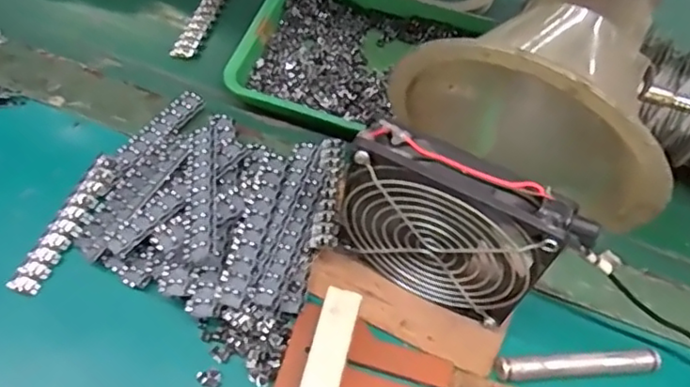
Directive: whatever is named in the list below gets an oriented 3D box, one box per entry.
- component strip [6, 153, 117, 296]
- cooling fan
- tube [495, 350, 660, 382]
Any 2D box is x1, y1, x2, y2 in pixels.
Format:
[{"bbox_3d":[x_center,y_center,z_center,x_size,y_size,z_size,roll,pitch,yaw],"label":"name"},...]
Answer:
[{"bbox_3d":[-0.181,0.019,0.410,0.021,0.010,0.105,18,55,9],"label":"component strip"},{"bbox_3d":[0.060,0.025,0.365,0.126,0.126,0.028,25,56,13],"label":"cooling fan"},{"bbox_3d":[0.146,0.107,0.387,0.104,0.011,0.013,-1,56,-7],"label":"tube"}]

